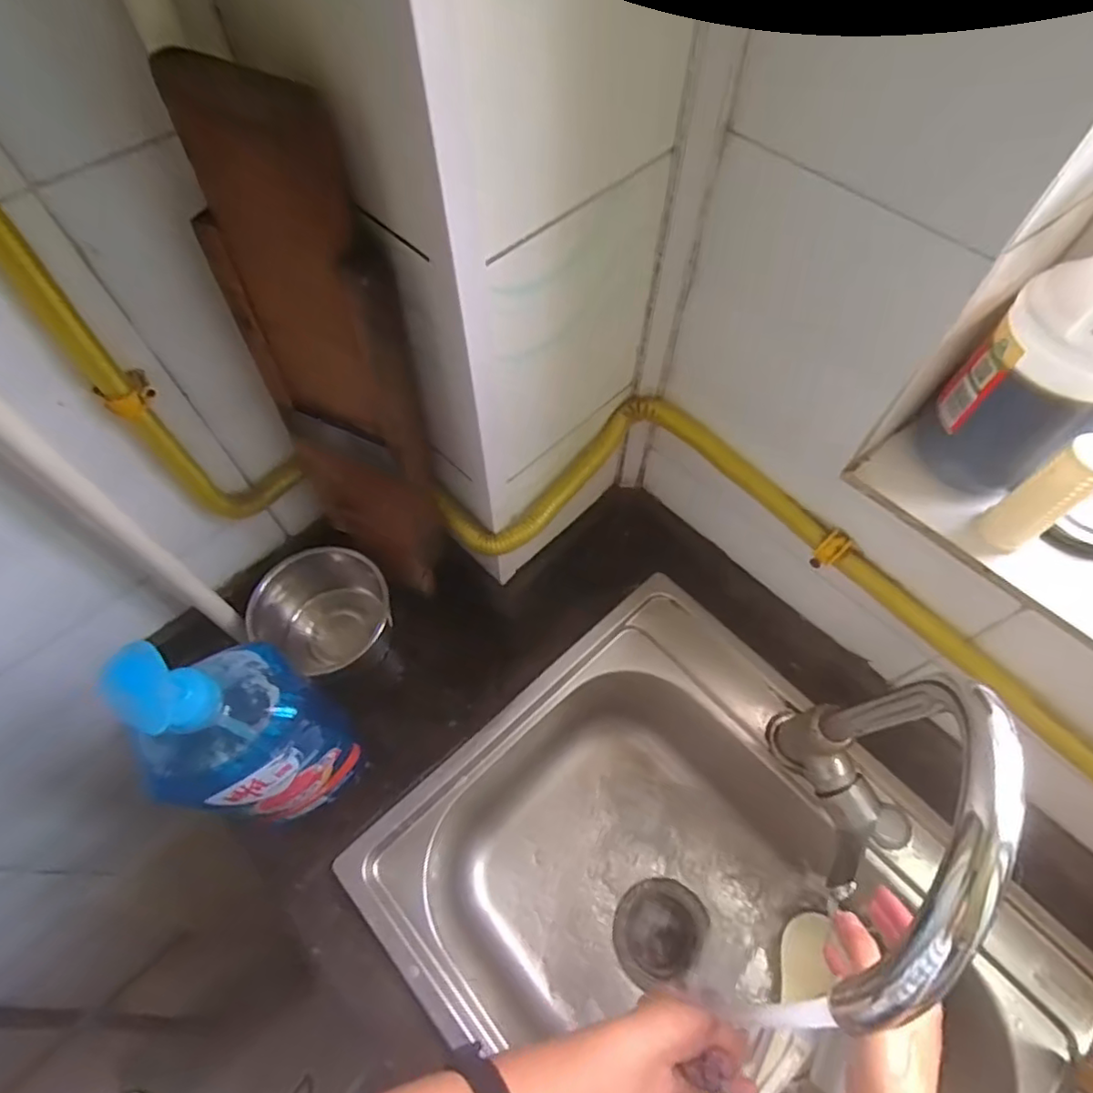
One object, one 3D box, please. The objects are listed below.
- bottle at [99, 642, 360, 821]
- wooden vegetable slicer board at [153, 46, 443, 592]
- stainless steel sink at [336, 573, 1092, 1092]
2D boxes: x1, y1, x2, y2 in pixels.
[{"bbox_3d":[-0.215,0.134,0.433,0.067,0.253,0.107,37,67,18],"label":"bottle"},{"bbox_3d":[-0.146,-0.106,0.458,0.107,0.418,0.064,33,66,17],"label":"wooden vegetable slicer board"},{"bbox_3d":[0.145,0.382,0.620,0.433,0.239,0.532,-39,68,-19],"label":"stainless steel sink"}]

